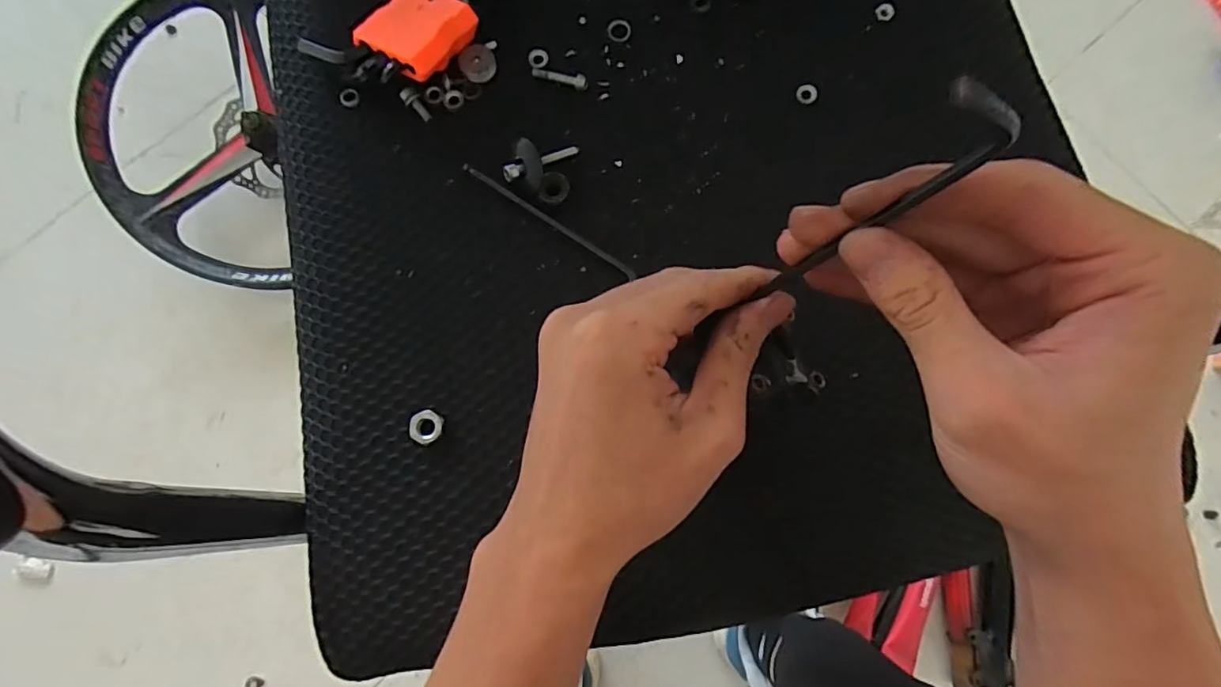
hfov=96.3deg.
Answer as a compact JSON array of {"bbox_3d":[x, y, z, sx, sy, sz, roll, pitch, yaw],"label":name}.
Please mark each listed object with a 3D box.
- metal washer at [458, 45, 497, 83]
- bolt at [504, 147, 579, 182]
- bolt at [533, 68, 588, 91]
[{"bbox_3d":[-0.078,-0.166,0.324,0.021,0.004,0.022,1,88,-14],"label":"metal washer"},{"bbox_3d":[-0.039,-0.103,0.311,0.047,0.007,0.008,-28,82,-23],"label":"bolt"},{"bbox_3d":[-0.030,-0.158,0.324,0.034,0.004,0.008,13,82,3],"label":"bolt"}]

